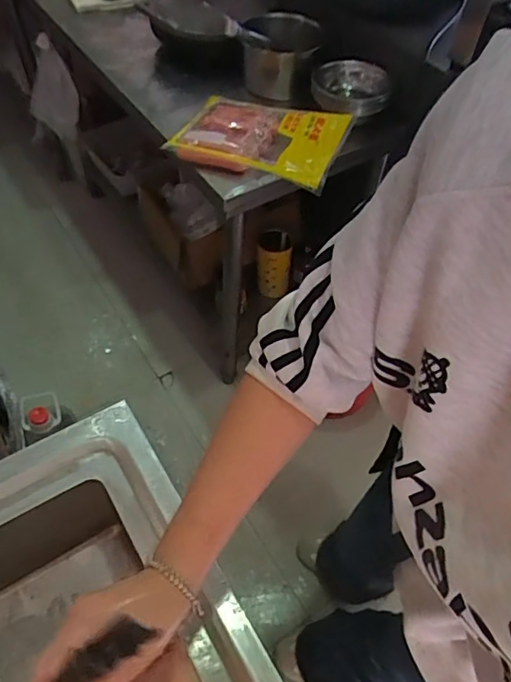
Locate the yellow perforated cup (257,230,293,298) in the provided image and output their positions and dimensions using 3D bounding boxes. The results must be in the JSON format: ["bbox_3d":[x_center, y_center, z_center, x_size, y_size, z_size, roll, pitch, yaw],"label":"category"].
[{"bbox_3d":[0.053,-0.229,1.522,0.095,0.190,0.104,2,54,-2],"label":"yellow perforated cup"}]

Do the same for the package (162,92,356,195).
[{"bbox_3d":[0.004,-0.397,1.005,0.287,0.042,0.212,18,55,10],"label":"package"}]

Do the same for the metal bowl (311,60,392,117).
[{"bbox_3d":[0.197,-0.528,1.076,0.157,0.043,0.157,2,54,-2],"label":"metal bowl"}]

